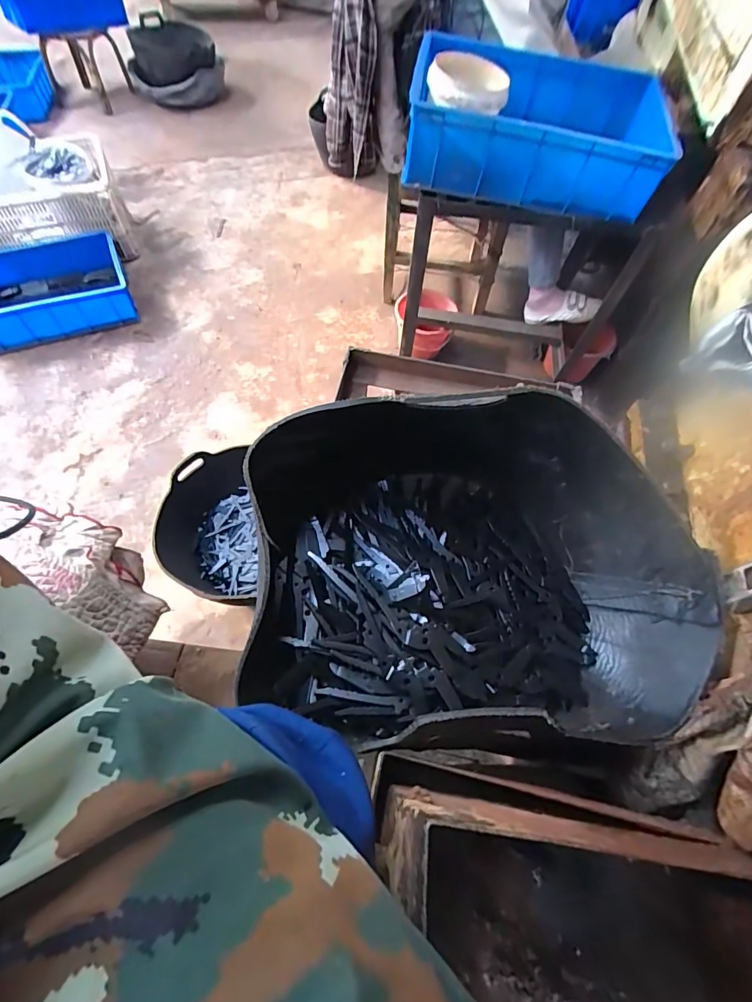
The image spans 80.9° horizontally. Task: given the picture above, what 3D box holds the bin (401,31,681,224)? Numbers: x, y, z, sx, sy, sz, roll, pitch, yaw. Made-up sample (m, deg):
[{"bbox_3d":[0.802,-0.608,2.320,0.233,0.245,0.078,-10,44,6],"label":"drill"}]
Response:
[{"bbox_3d":[0.324,-0.770,0.909,0.495,0.156,0.372,10,62,2],"label":"bin"}]

